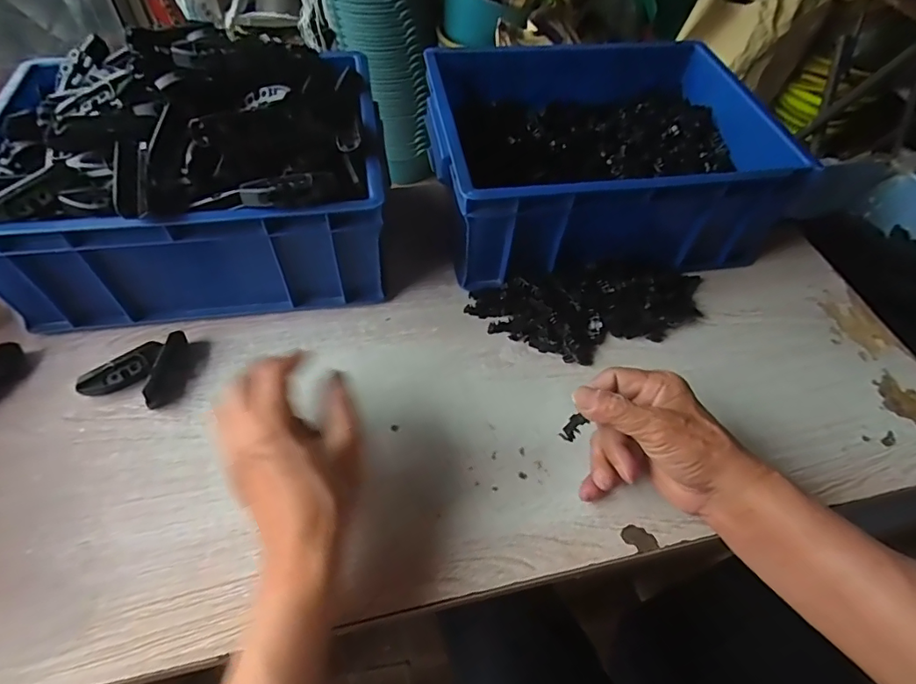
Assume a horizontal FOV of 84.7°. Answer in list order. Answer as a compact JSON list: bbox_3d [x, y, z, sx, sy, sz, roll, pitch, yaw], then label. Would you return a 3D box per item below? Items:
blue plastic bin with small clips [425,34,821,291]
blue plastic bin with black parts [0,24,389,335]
[{"bbox_3d":[0.147,-0.200,0.561,0.340,0.137,0.268,-3,54,-7],"label":"blue plastic bin with small clips"},{"bbox_3d":[-0.244,-0.165,0.480,0.336,0.175,0.248,-5,54,-8],"label":"blue plastic bin with black parts"}]

